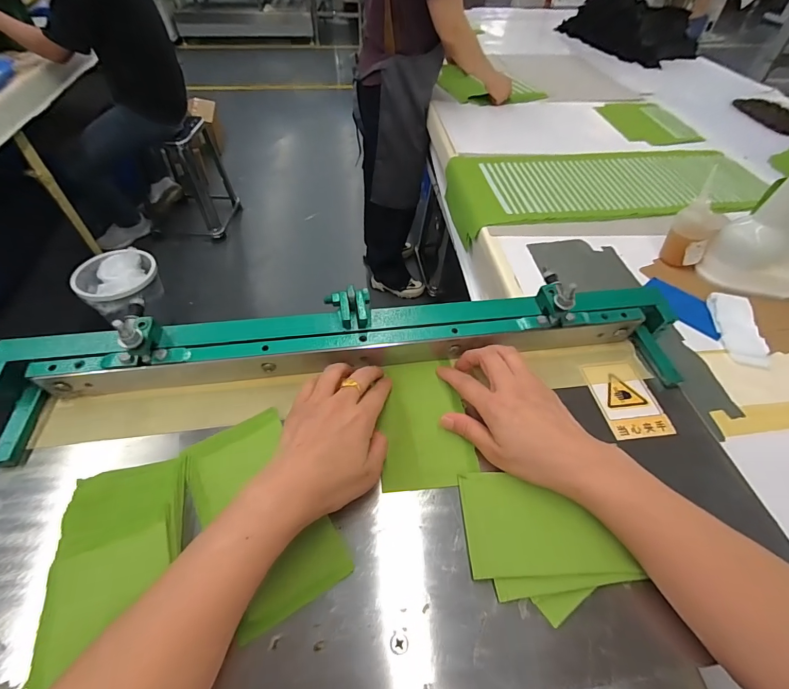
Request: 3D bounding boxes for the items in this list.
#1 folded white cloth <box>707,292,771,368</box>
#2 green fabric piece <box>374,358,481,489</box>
[{"bbox_3d":[0.540,-0.028,0.618,0.061,0.019,0.135,15,51,10],"label":"folded white cloth"},{"bbox_3d":[0.026,0.070,0.375,0.080,0.006,0.130,-4,49,-6],"label":"green fabric piece"}]

